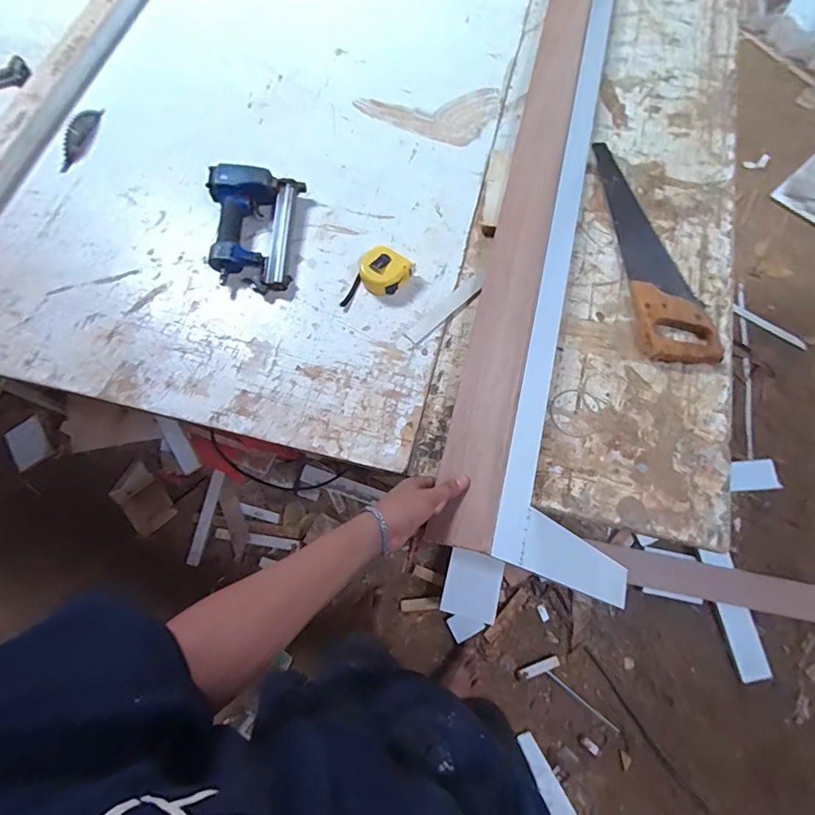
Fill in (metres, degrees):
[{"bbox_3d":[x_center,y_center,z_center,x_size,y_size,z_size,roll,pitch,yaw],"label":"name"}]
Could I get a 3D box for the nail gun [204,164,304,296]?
[{"bbox_3d":[-0.269,-0.307,0.776,0.153,0.063,0.220,3,69,3],"label":"nail gun"}]

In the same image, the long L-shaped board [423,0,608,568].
[{"bbox_3d":[0.224,-0.344,0.768,0.138,0.090,1.150,13,70,7],"label":"long L-shaped board"}]

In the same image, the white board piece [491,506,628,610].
[{"bbox_3d":[0.281,0.257,0.749,0.018,0.541,0.083,-4,64,39],"label":"white board piece"}]

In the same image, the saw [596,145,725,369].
[{"bbox_3d":[0.408,-0.276,0.757,0.112,0.027,0.444,-1,69,2],"label":"saw"}]

